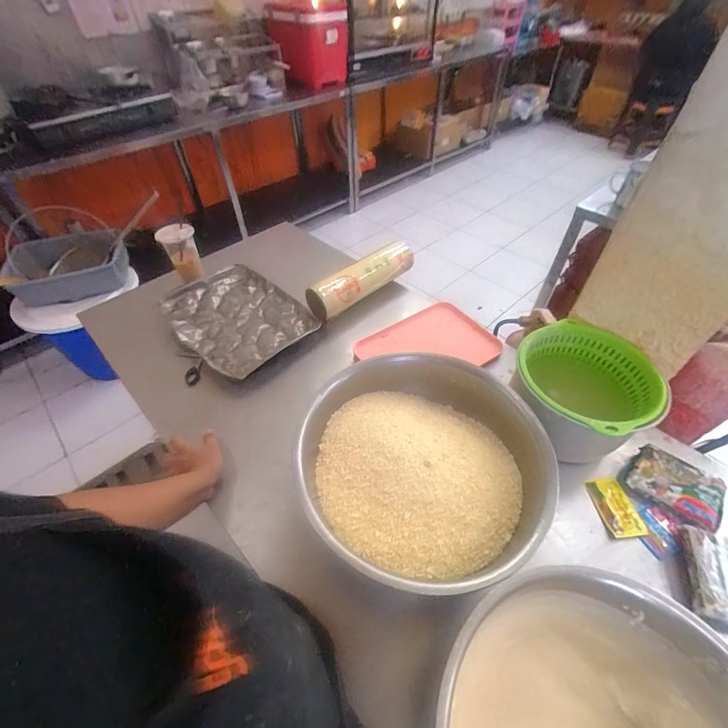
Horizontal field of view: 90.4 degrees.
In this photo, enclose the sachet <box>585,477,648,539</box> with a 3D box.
[{"bbox_3d":[0.425,0.238,0.607,0.062,0.015,0.096,-3,50,-2],"label":"sachet"}]

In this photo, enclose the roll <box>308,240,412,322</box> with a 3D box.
[{"bbox_3d":[-0.001,-0.223,0.960,0.331,0.079,0.072,-36,58,-26],"label":"roll"}]

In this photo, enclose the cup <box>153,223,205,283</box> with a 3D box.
[{"bbox_3d":[-0.488,-0.295,0.985,0.083,0.140,0.091,0,50,1],"label":"cup"}]

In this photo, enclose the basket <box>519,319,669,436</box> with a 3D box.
[{"bbox_3d":[0.384,0.055,0.667,0.214,0.154,0.218,25,54,20],"label":"basket"}]

